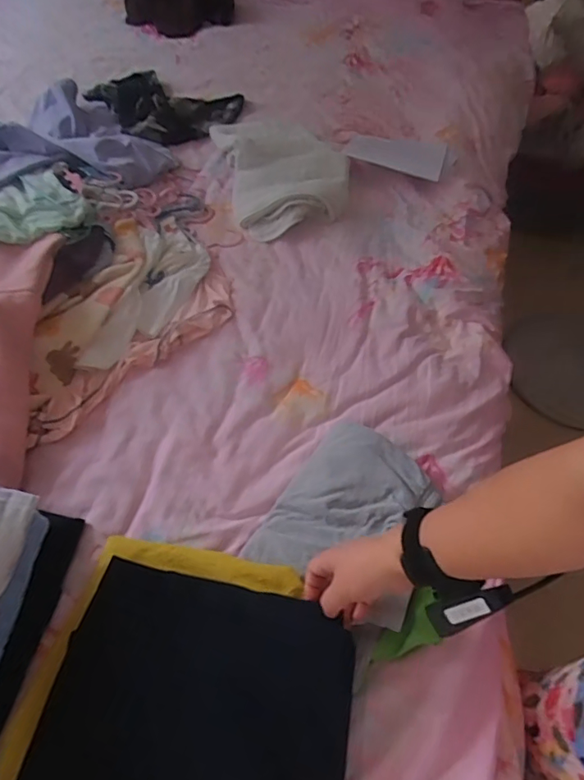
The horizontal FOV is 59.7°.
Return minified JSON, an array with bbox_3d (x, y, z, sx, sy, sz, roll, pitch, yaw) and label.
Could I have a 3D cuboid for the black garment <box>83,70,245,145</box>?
[{"bbox_3d":[-0.296,-0.642,1.129,0.332,0.079,0.210,7,56,0],"label":"black garment"}]

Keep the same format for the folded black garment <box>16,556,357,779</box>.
[{"bbox_3d":[-0.095,0.340,0.475,0.276,0.030,0.301,13,56,4],"label":"folded black garment"}]

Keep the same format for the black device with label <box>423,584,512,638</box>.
[{"bbox_3d":[0.151,0.188,0.438,0.019,0.076,0.026,23,40,-47],"label":"black device with label"}]

